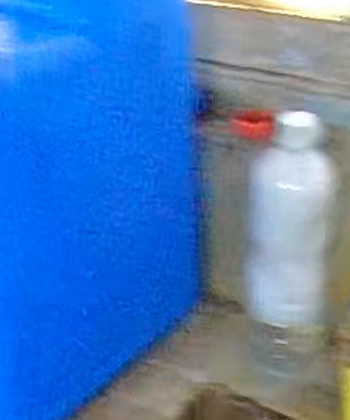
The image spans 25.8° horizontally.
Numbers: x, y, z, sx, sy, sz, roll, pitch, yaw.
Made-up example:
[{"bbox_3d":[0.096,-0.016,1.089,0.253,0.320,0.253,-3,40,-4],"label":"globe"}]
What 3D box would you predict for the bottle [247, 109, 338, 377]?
[{"bbox_3d":[0.111,0.040,0.736,0.081,0.273,0.067,2,30,8],"label":"bottle"}]

